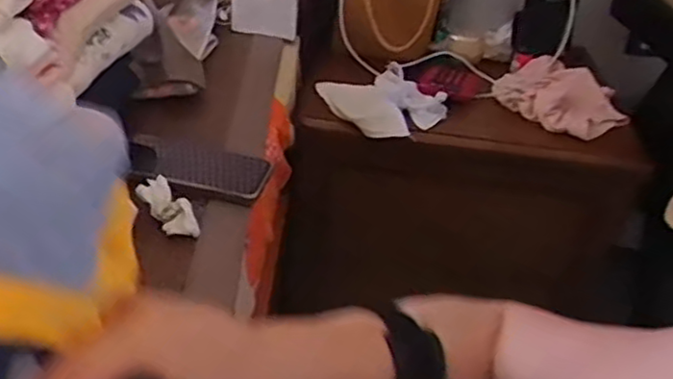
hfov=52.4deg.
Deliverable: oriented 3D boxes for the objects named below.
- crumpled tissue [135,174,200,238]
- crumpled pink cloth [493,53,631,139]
[{"bbox_3d":[-0.157,0.020,0.641,0.072,0.023,0.032,43,47,22],"label":"crumpled tissue"},{"bbox_3d":[0.333,-0.142,1.011,0.141,0.049,0.179,-24,45,-37],"label":"crumpled pink cloth"}]

